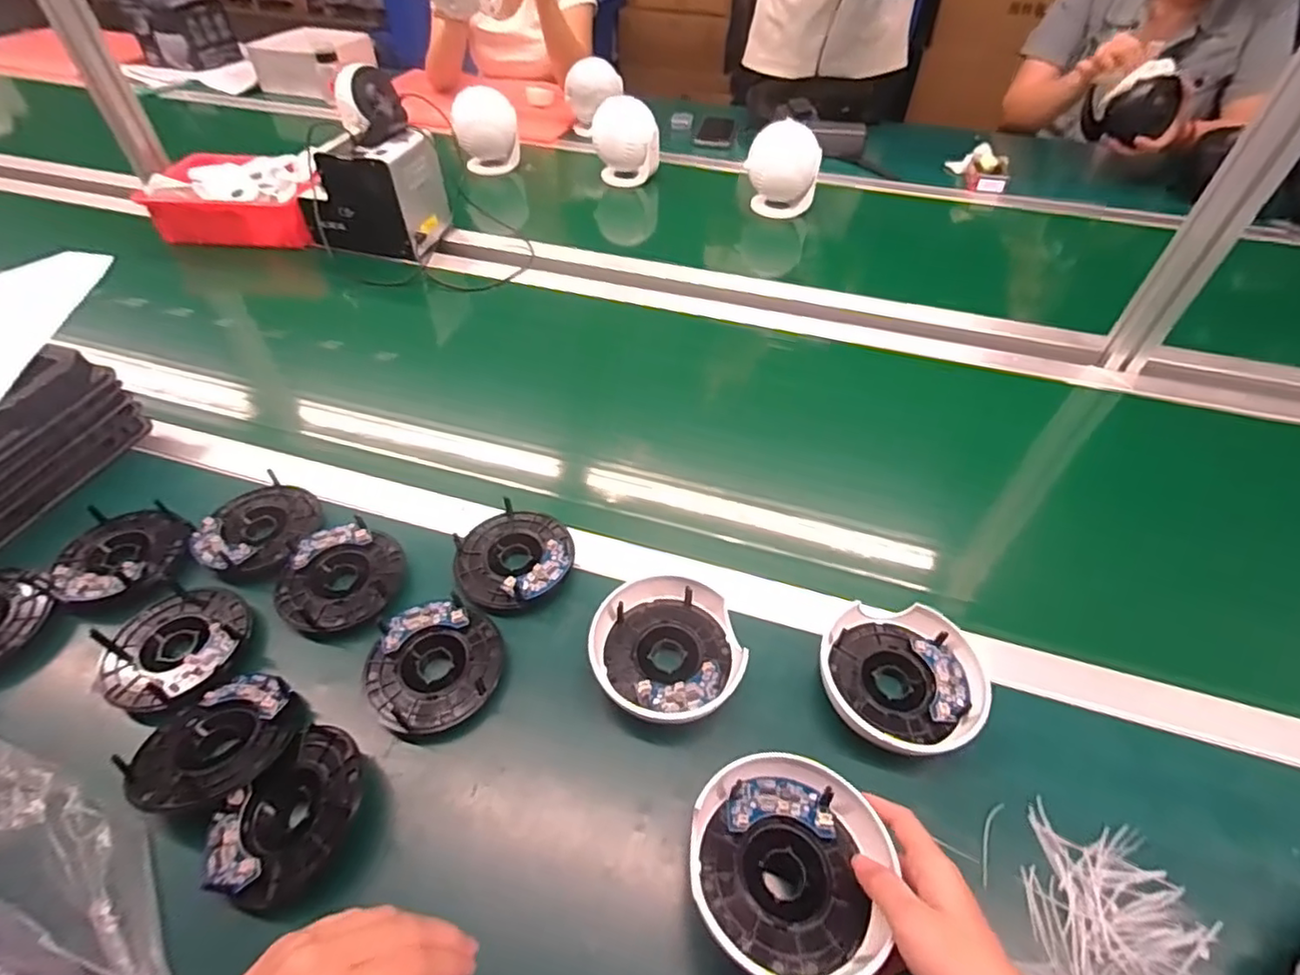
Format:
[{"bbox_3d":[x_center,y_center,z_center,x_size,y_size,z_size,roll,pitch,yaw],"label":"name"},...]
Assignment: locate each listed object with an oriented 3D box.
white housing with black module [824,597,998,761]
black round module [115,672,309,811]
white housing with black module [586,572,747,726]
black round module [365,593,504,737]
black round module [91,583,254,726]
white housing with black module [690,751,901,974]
[{"bbox_3d":[0.186,0.147,0.455,0.117,0.040,0.107,1,48,-1],"label":"white housing with black module"},{"bbox_3d":[-0.297,0.171,0.414,0.081,0.024,0.102,36,56,27],"label":"black round module"},{"bbox_3d":[0.014,0.127,0.470,0.113,0.043,0.108,1,48,-1],"label":"white housing with black module"},{"bbox_3d":[-0.164,0.138,0.465,0.097,0.030,0.095,1,48,-1],"label":"black round module"},{"bbox_3d":[-0.367,0.120,0.469,0.102,0.017,0.102,1,48,-1],"label":"black round module"},{"bbox_3d":[0.079,0.222,0.356,0.109,0.041,0.112,15,48,12],"label":"white housing with black module"}]

